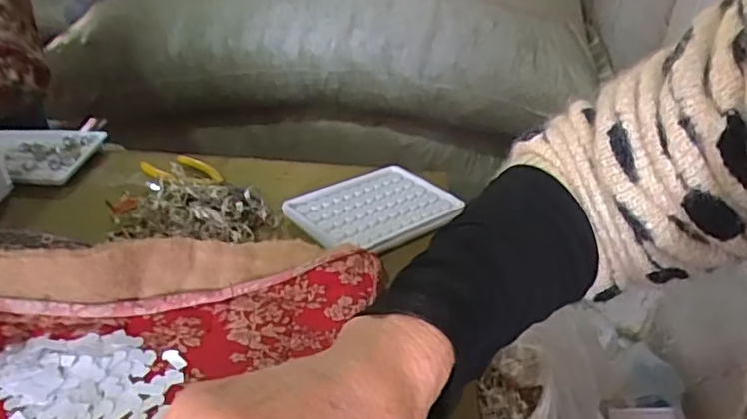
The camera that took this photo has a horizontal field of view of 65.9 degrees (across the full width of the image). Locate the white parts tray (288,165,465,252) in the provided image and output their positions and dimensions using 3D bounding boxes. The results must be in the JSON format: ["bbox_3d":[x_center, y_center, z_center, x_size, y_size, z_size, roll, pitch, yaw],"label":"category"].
[{"bbox_3d":[0.000,-0.002,0.498,0.140,0.012,0.091,-25,43,-38],"label":"white parts tray"}]

